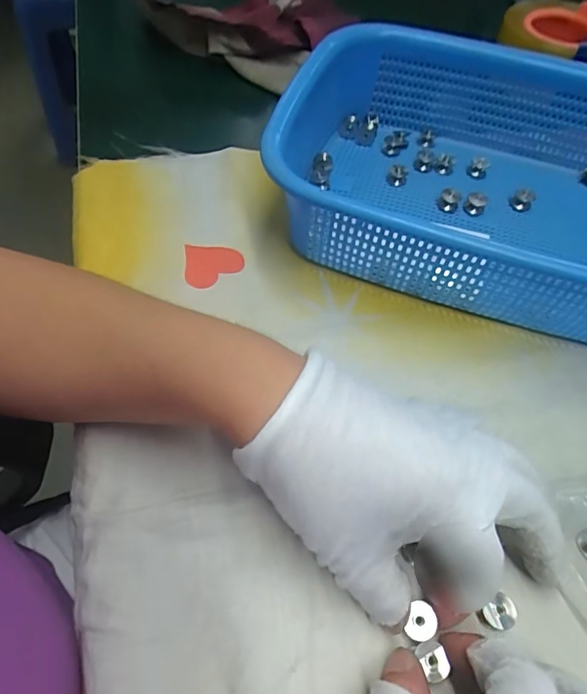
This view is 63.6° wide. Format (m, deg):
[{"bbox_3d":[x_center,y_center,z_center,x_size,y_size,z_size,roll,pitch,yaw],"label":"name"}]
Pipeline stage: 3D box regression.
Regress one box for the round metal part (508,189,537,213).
[{"bbox_3d":[0.165,-0.105,0.343,0.015,0.016,0.011,27,61,13],"label":"round metal part"}]

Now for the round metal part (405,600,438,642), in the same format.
[{"bbox_3d":[0.055,0.117,0.200,0.012,0.004,0.014,23,60,11],"label":"round metal part"}]

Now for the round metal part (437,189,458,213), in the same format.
[{"bbox_3d":[0.110,-0.103,0.338,0.013,0.013,0.015,23,60,11],"label":"round metal part"}]

